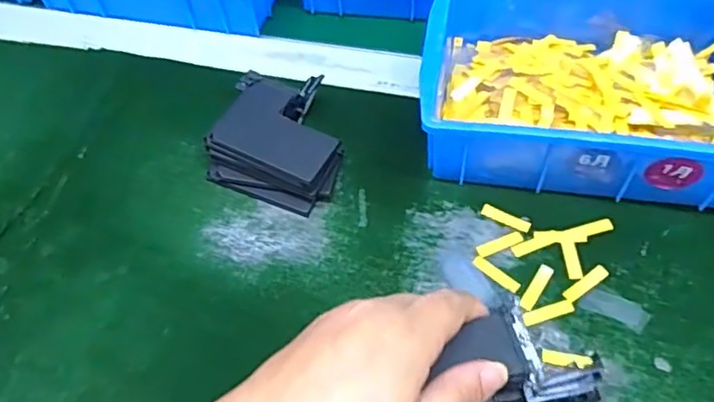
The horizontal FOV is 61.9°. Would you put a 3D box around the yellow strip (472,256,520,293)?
[{"bbox_3d":[0.081,0.042,0.344,0.030,0.004,0.008,38,67,24],"label":"yellow strip"}]

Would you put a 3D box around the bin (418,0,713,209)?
[{"bbox_3d":[0.145,-0.076,0.378,0.201,0.066,0.150,9,58,10],"label":"bin"}]

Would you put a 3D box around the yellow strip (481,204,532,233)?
[{"bbox_3d":[0.092,0.010,0.366,0.030,0.004,0.008,24,62,18],"label":"yellow strip"}]

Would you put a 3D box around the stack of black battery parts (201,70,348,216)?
[{"bbox_3d":[-0.049,-0.043,0.391,0.082,0.034,0.086,12,59,11],"label":"stack of black battery parts"}]

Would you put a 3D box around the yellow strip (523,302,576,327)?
[{"bbox_3d":[0.106,0.062,0.330,0.030,0.004,0.007,-16,58,-7],"label":"yellow strip"}]

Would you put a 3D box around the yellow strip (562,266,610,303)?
[{"bbox_3d":[0.130,0.047,0.339,0.030,0.004,0.008,-33,61,-16],"label":"yellow strip"}]

